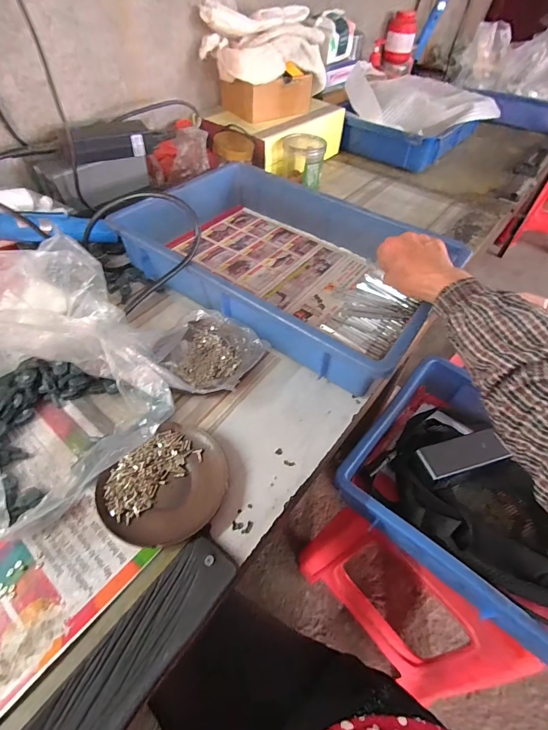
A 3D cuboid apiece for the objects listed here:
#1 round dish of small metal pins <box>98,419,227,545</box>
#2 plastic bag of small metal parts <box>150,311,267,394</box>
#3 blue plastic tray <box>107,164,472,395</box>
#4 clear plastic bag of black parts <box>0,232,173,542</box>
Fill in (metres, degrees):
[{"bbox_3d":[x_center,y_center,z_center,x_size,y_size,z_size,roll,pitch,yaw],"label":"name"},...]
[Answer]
[{"bbox_3d":[-0.096,0.111,0.335,0.099,0.016,0.111,36,57,24],"label":"round dish of small metal pins"},{"bbox_3d":[-0.079,-0.011,0.421,0.129,0.044,0.119,36,57,24],"label":"plastic bag of small metal parts"},{"bbox_3d":[0.009,-0.157,0.528,0.438,0.078,0.292,31,55,21],"label":"blue plastic tray"},{"bbox_3d":[-0.260,0.007,0.350,0.249,0.109,0.282,-30,58,-25],"label":"clear plastic bag of black parts"}]

